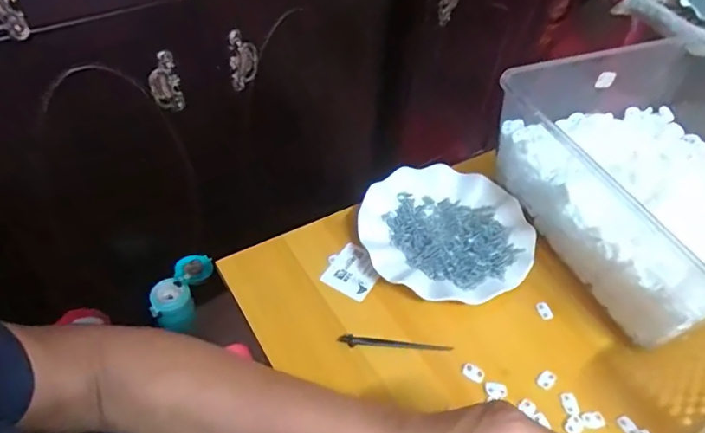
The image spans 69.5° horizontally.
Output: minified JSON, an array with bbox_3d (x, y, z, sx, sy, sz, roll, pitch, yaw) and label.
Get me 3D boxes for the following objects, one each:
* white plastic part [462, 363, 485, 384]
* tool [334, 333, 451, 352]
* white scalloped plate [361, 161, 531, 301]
[{"bbox_3d":[0.109,0.139,0.455,0.019,0.006,0.012,27,51,16],"label":"white plastic part"},{"bbox_3d":[0.039,0.117,0.466,0.103,0.005,0.009,6,49,-2],"label":"tool"},{"bbox_3d":[0.100,0.015,0.550,0.178,0.020,0.175,3,49,-4],"label":"white scalloped plate"}]

